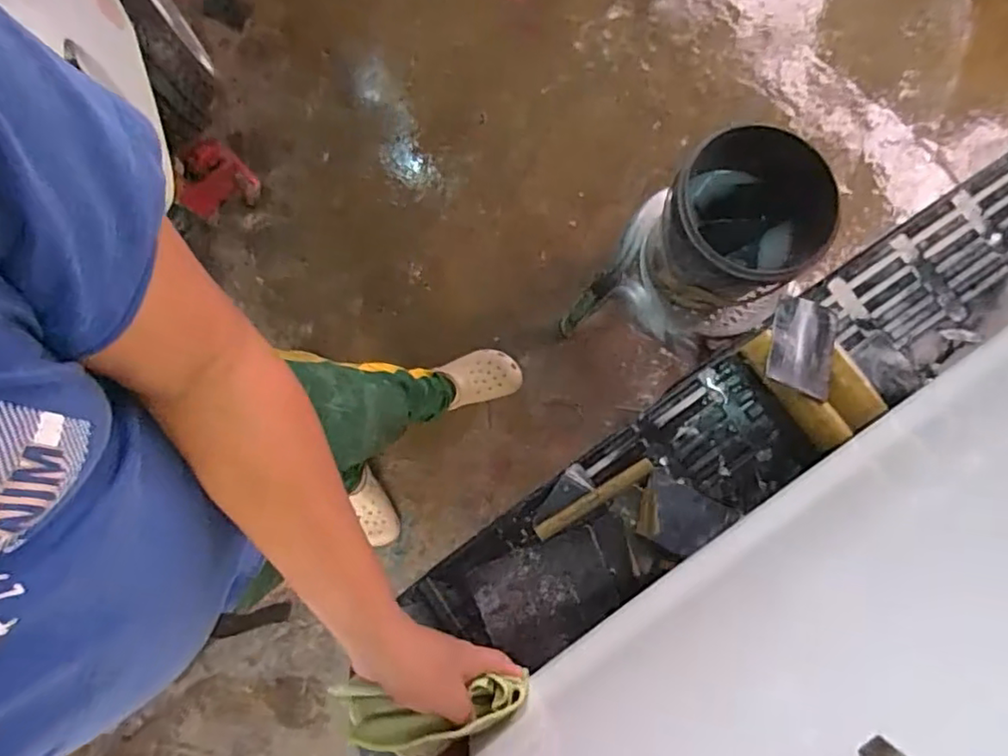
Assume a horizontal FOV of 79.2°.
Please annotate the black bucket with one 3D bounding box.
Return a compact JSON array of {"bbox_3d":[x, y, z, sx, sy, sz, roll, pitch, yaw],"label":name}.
[{"bbox_3d":[0.361,-0.233,0.961,0.217,0.236,0.239,39,84,5],"label":"black bucket"}]

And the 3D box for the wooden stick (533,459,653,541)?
[{"bbox_3d":[0.096,0.130,0.657,0.143,0.012,0.017,-32,84,-5],"label":"wooden stick"}]

